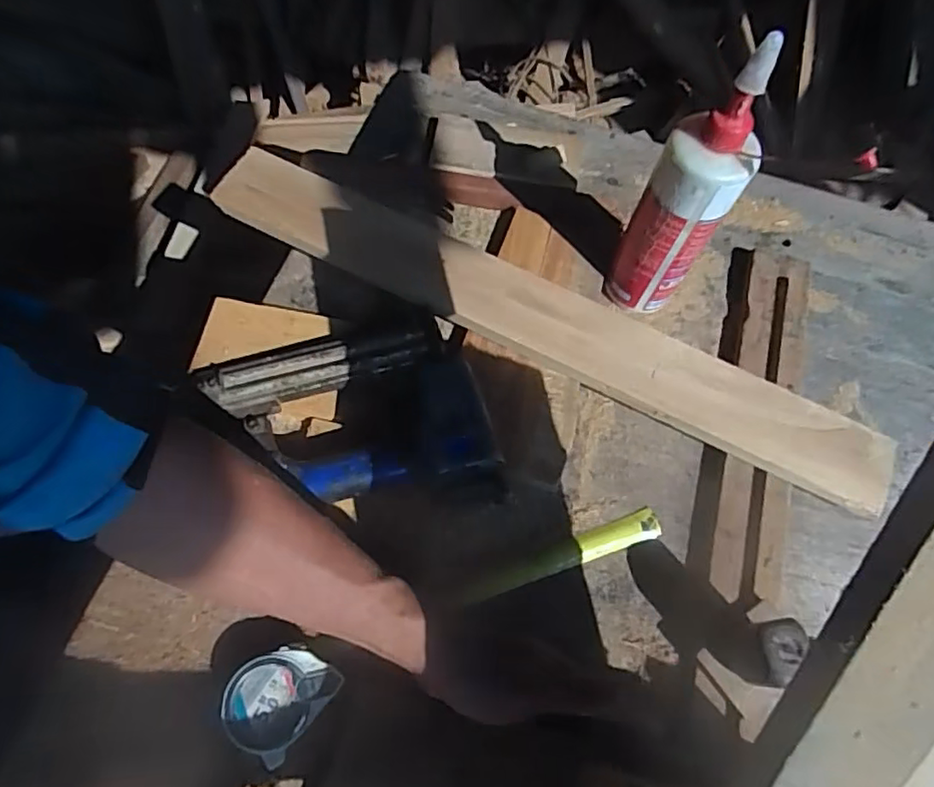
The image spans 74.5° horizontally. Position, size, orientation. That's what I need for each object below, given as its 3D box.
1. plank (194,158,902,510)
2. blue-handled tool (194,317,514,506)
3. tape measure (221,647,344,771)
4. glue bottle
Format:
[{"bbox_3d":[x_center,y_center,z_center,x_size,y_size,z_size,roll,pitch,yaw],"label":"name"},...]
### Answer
[{"bbox_3d":[0.061,-0.066,0.532,0.602,0.023,0.077,27,73,6],"label":"plank"},{"bbox_3d":[-0.093,0.028,0.487,0.213,0.054,0.172,-15,68,-9],"label":"blue-handled tool"},{"bbox_3d":[-0.127,0.206,0.419,0.057,0.035,0.066,36,69,12],"label":"tape measure"},{"bbox_3d":[0.165,-0.142,0.477,0.061,0.245,0.049,33,69,10],"label":"glue bottle"}]

